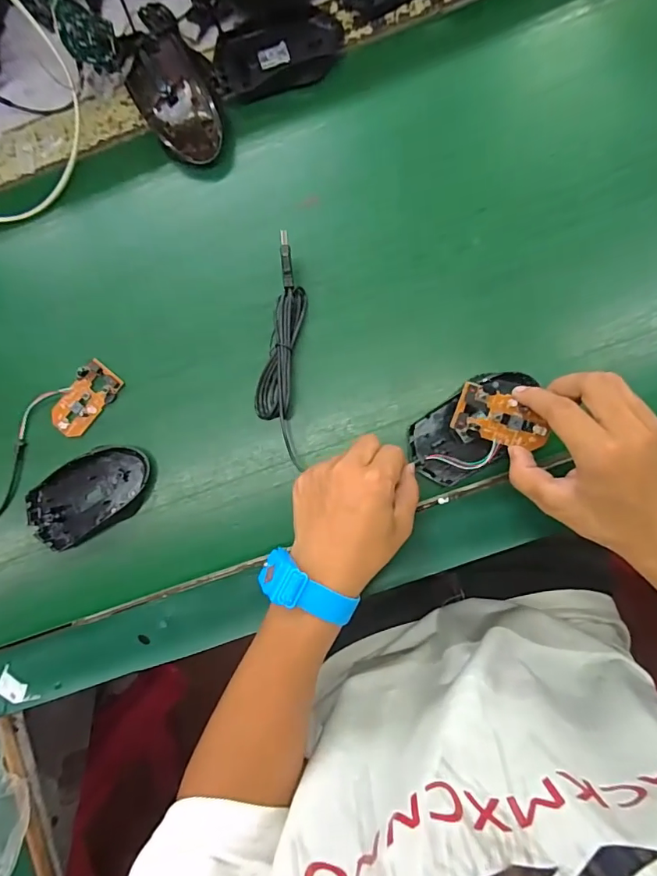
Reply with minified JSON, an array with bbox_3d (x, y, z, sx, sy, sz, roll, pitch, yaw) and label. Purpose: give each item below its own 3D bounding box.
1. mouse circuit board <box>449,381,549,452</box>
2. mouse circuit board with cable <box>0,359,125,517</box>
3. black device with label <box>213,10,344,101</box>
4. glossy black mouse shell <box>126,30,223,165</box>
[{"bbox_3d":[0.128,-0.013,0.341,0.068,0.010,0.038,15,88,6],"label":"mouse circuit board"},{"bbox_3d":[-0.306,0.004,0.412,0.229,0.014,0.155,4,88,5],"label":"mouse circuit board with cable"},{"bbox_3d":[-0.047,-0.350,0.421,0.117,0.017,0.068,-16,86,4],"label":"black device with label"},{"bbox_3d":[-0.131,-0.297,0.403,0.067,0.041,0.113,-30,85,3],"label":"glossy black mouse shell"}]

